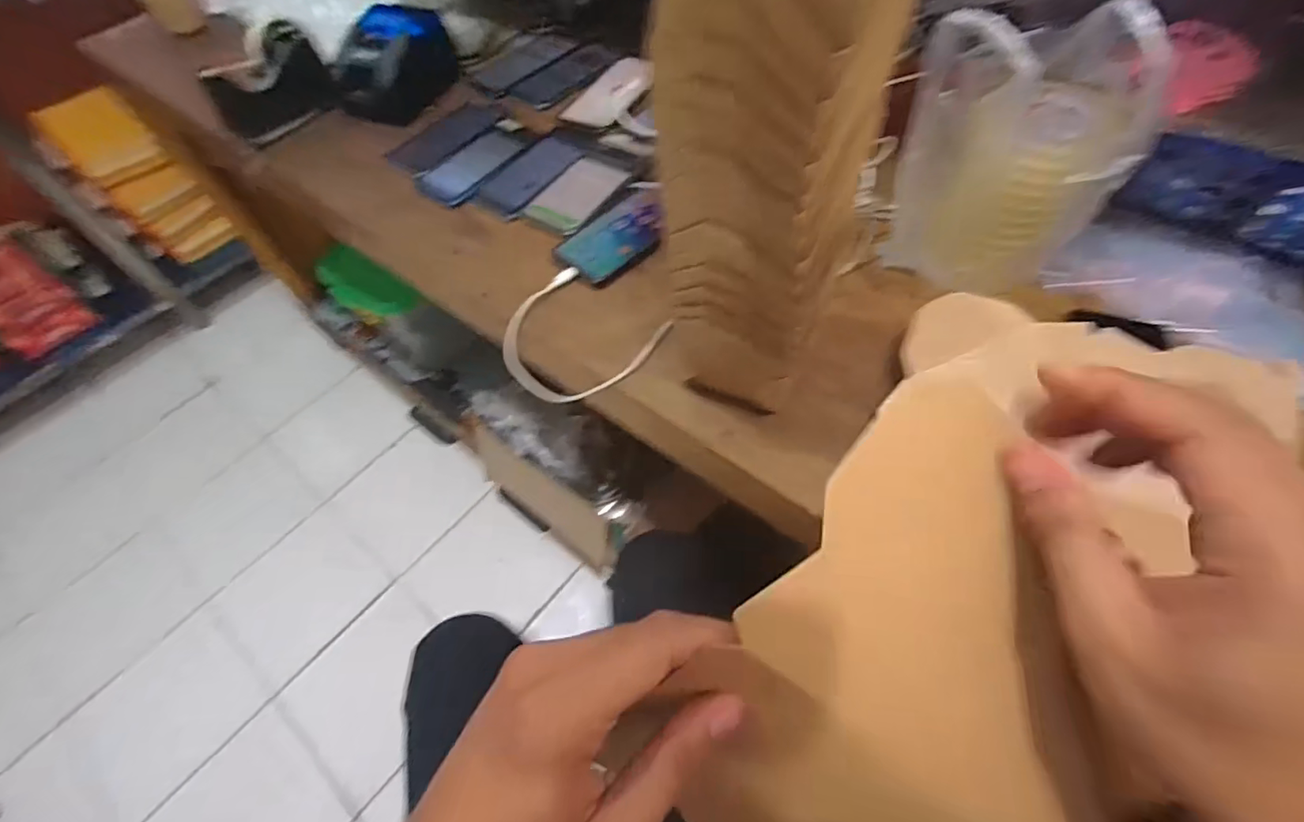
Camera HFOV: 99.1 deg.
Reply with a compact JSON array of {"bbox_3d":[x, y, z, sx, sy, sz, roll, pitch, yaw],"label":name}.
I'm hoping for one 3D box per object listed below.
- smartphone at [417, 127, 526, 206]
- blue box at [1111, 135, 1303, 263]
[{"bbox_3d":[-0.220,-0.305,0.685,0.073,0.009,0.143,32,62,17],"label":"smartphone"},{"bbox_3d":[0.540,-0.185,0.506,0.024,0.091,0.173,-38,62,-19],"label":"blue box"}]

